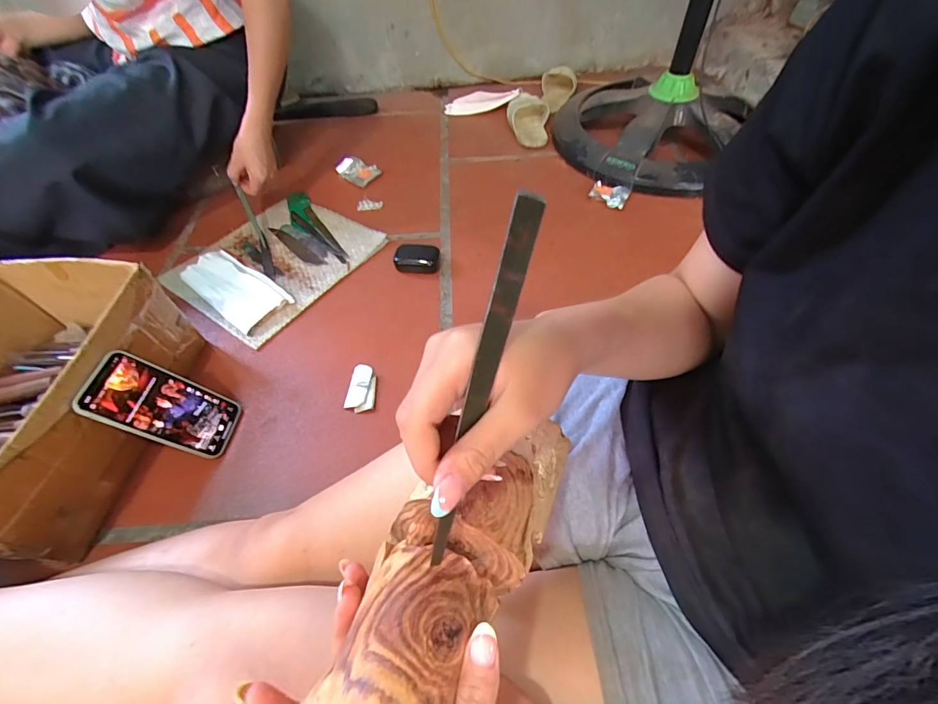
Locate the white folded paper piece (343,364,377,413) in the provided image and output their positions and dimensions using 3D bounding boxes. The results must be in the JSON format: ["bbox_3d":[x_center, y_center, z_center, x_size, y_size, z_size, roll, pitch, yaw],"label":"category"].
[{"bbox_3d":[-0.147,0.049,0.566,0.039,0.013,0.068,0,53,3],"label":"white folded paper piece"}]

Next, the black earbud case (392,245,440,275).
[{"bbox_3d":[-0.092,-0.162,0.722,0.077,0.037,0.045,-3,53,1],"label":"black earbud case"}]

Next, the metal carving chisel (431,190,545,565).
[{"bbox_3d":[0.005,0.023,0.201,0.012,0.194,0.011,18,16,14],"label":"metal carving chisel"}]

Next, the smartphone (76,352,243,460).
[{"bbox_3d":[-0.363,0.066,0.494,0.007,0.162,0.083,-21,50,30],"label":"smartphone"}]

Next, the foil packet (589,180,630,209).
[{"bbox_3d":[0.273,-0.308,0.799,0.073,0.018,0.051,27,59,22],"label":"foil packet"}]

